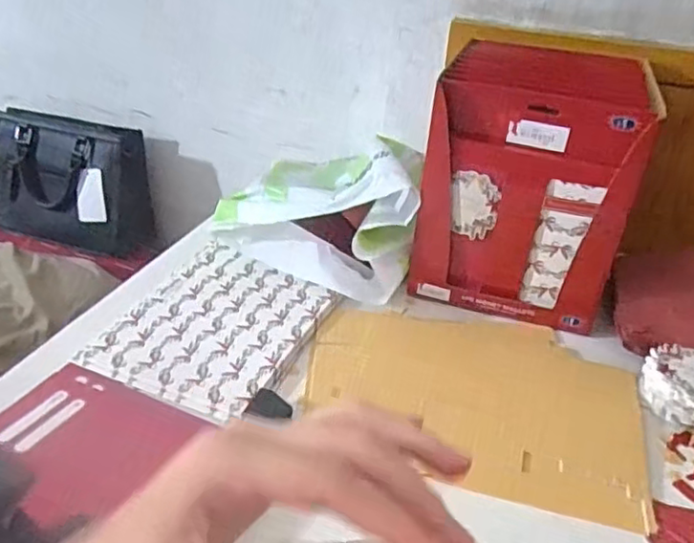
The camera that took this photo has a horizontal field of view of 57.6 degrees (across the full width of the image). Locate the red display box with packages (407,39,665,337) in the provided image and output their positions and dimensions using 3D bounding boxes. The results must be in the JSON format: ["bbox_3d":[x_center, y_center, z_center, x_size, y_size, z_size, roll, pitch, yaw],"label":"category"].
[{"bbox_3d":[0.205,-0.103,0.711,0.200,0.254,0.204,13,31,15],"label":"red display box with packages"}]

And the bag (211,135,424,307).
[{"bbox_3d":[-0.015,-0.086,0.777,0.222,0.122,0.246,12,30,14],"label":"bag"}]

